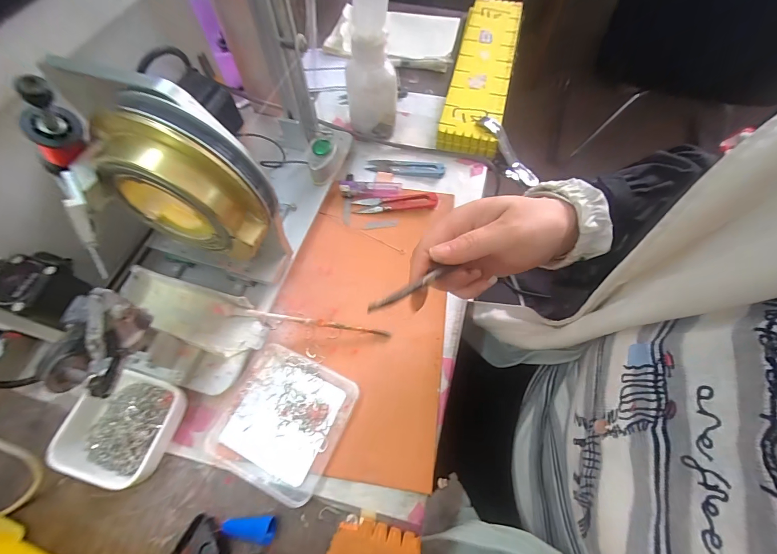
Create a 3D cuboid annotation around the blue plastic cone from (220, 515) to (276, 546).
[{"bbox_3d":[-0.110,0.197,0.269,0.042,0.011,0.017,11,64,5],"label":"blue plastic cone"}]

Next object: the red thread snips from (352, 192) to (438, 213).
[{"bbox_3d":[0.009,-0.092,0.415,0.101,0.009,0.023,-3,63,-2],"label":"red thread snips"}]

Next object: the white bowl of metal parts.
[{"bbox_3d":[-0.234,0.126,0.294,0.098,0.029,0.082,12,64,5],"label":"white bowl of metal parts"}]

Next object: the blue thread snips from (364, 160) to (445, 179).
[{"bbox_3d":[0.022,-0.144,0.445,0.101,0.010,0.024,8,63,3],"label":"blue thread snips"}]

